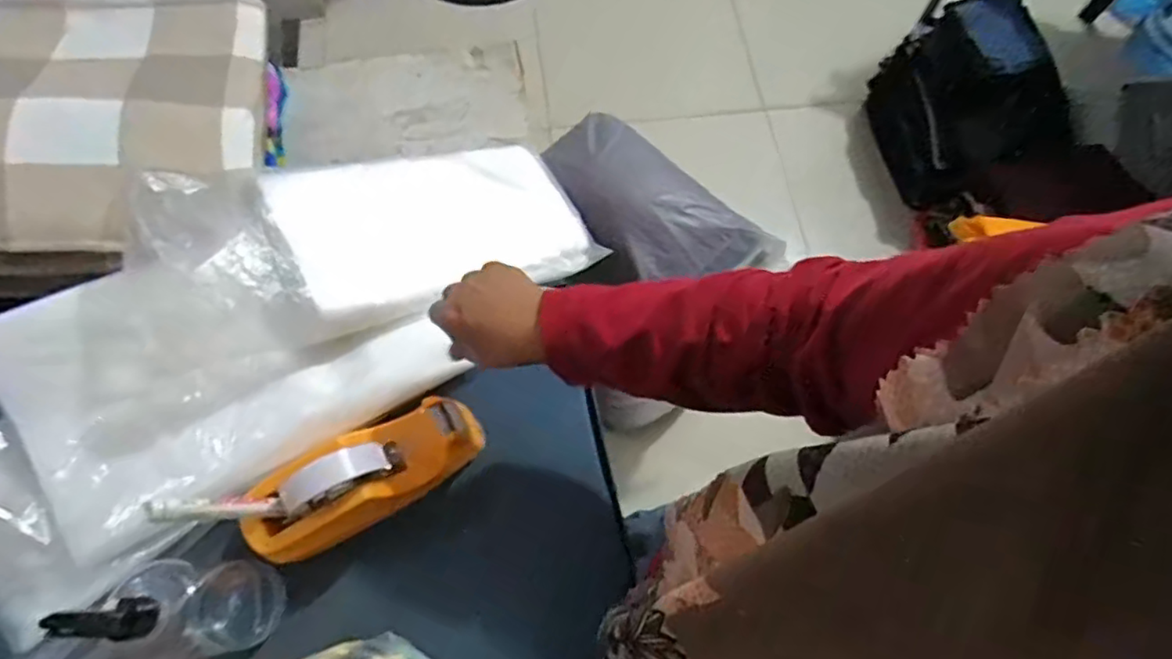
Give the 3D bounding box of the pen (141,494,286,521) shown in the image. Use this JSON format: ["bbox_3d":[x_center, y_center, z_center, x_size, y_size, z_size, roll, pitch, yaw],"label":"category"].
[{"bbox_3d":[-0.276,0.133,0.471,0.013,0.094,0.017,-25,64,32],"label":"pen"}]

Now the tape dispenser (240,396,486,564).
[{"bbox_3d":[-0.178,0.119,0.528,0.203,0.081,0.068,-27,71,-26],"label":"tape dispenser"}]

